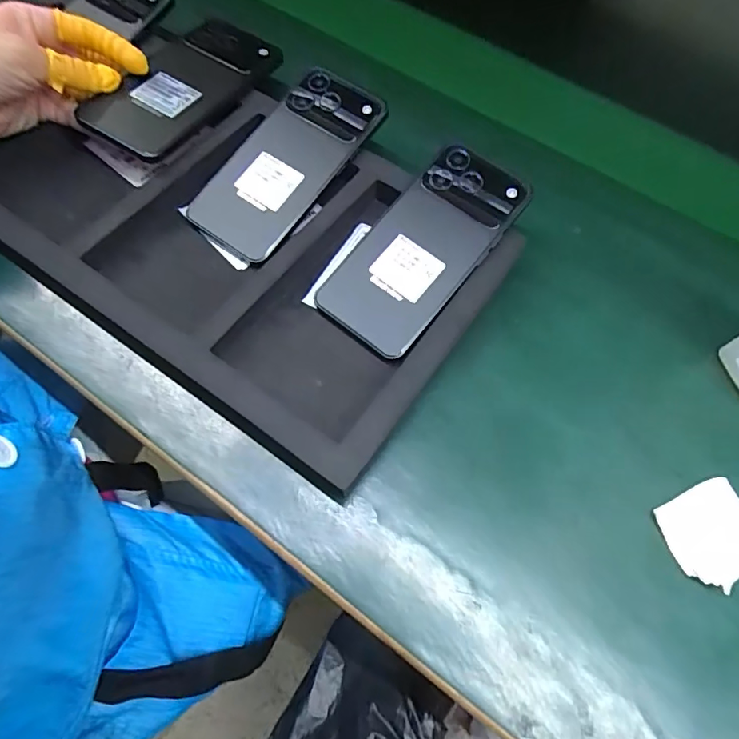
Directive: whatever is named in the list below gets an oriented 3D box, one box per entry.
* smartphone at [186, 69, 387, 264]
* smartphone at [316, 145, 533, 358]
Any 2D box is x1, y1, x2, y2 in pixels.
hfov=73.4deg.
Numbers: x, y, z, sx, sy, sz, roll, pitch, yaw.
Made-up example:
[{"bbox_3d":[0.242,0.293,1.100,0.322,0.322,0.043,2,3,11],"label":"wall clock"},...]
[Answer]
[{"bbox_3d":[-0.061,-0.156,0.373,0.075,0.016,0.159,34,80,9],"label":"smartphone"},{"bbox_3d":[0.038,-0.085,0.340,0.077,0.009,0.154,37,79,16],"label":"smartphone"}]

